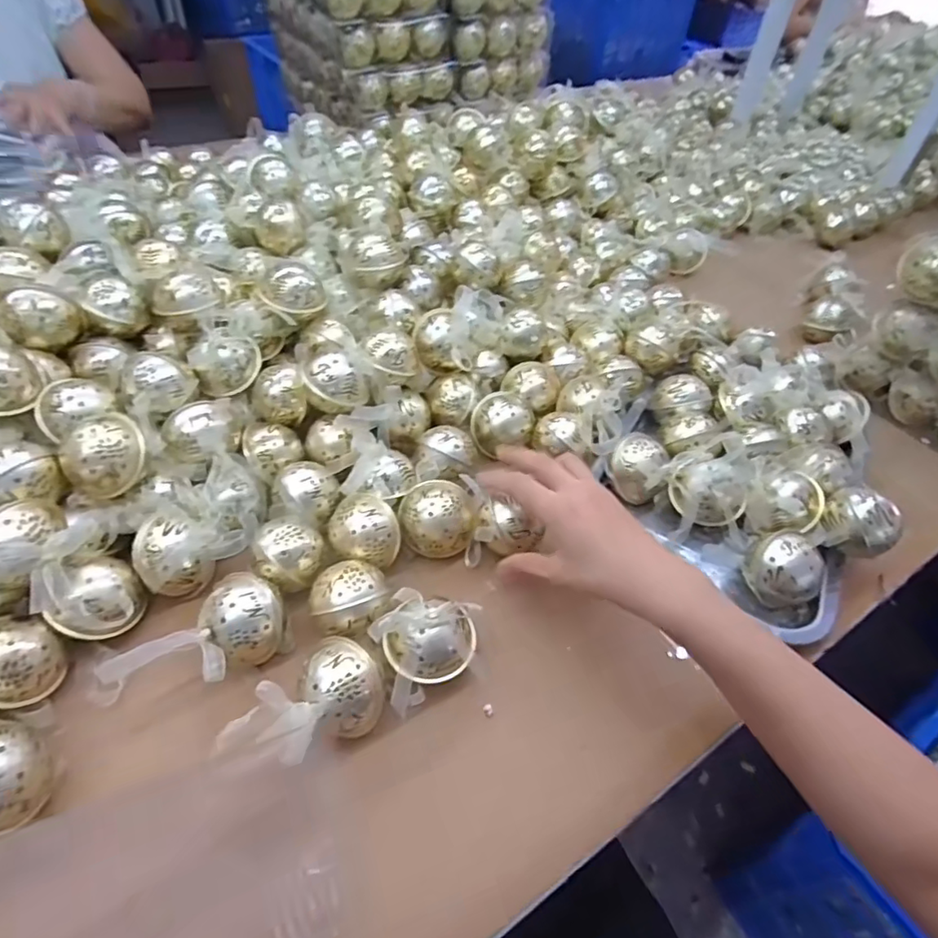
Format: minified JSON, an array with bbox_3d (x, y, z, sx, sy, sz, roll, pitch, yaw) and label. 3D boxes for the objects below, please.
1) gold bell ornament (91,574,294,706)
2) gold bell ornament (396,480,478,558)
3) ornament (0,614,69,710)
[{"bbox_3d":[-0.162,0.113,0.357,0.048,0.066,0.108,27,51,19],"label":"gold bell ornament"},{"bbox_3d":[-0.025,0.040,0.445,0.058,0.048,0.046,2,47,-3],"label":"gold bell ornament"},{"bbox_3d":[-0.286,0.120,0.354,0.052,0.045,0.051,26,51,18],"label":"ornament"}]

